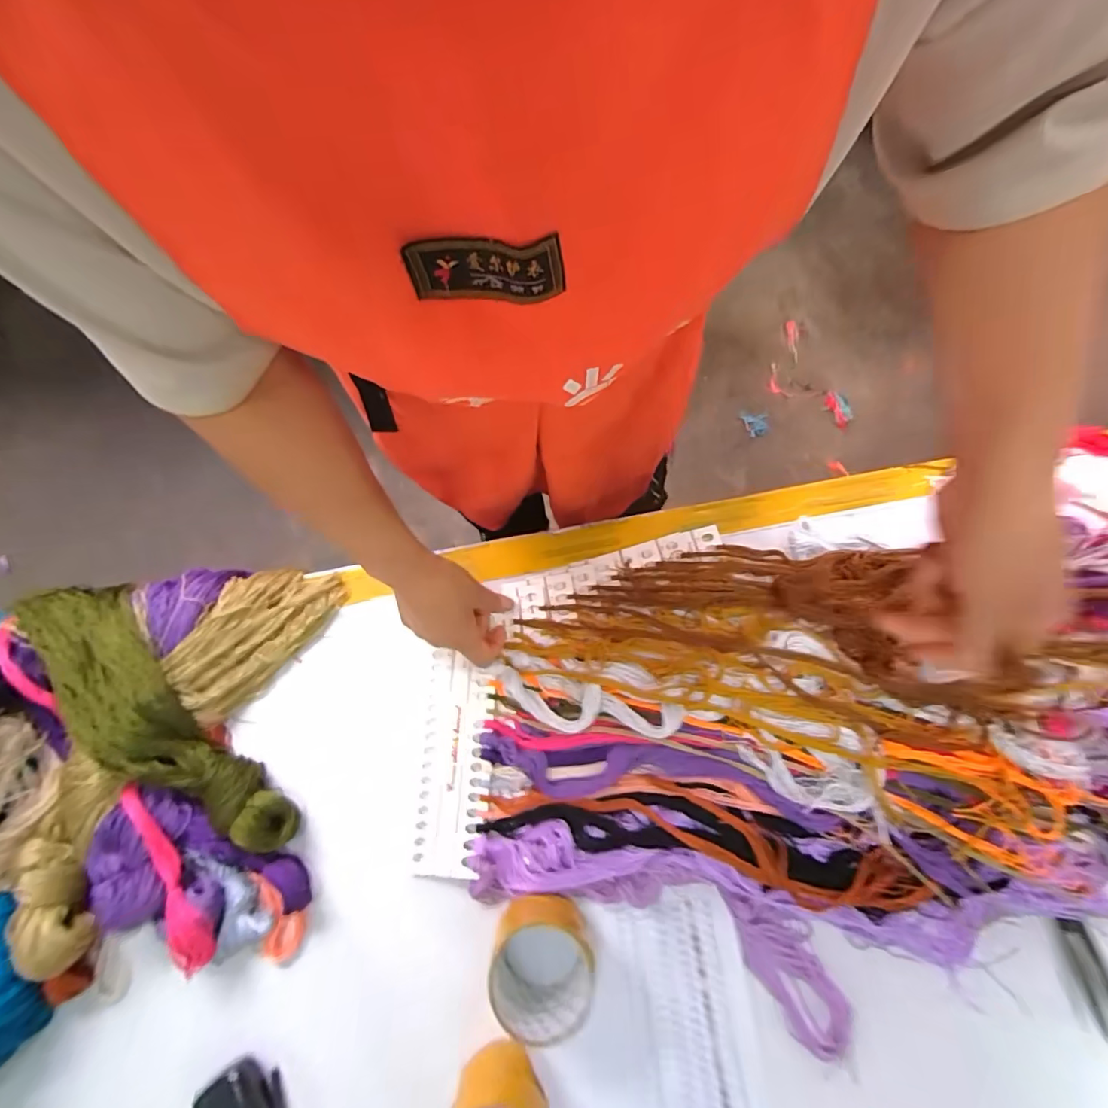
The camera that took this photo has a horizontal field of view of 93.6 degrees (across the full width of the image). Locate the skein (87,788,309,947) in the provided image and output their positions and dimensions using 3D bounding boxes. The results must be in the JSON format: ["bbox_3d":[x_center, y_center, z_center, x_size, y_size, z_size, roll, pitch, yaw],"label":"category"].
[{"bbox_3d":[-0.324,0.298,0.470,0.187,0.043,0.102,26,77,8],"label":"skein"}]

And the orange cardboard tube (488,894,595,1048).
[{"bbox_3d":[-0.010,0.340,0.436,0.081,0.070,0.087,0,74,1],"label":"orange cardboard tube"}]

